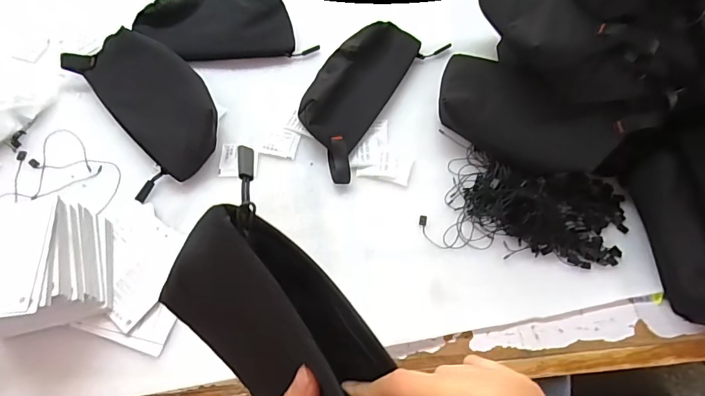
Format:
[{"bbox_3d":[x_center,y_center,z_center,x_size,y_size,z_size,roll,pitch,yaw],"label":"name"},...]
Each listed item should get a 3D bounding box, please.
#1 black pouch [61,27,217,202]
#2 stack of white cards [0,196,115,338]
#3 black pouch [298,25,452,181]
[{"bbox_3d":[-0.227,-0.113,0.464,0.117,0.061,0.212,-31,69,-14],"label":"black pouch"},{"bbox_3d":[-0.284,0.065,0.363,0.122,0.082,0.111,-11,65,-6],"label":"stack of white cards"},{"bbox_3d":[0.018,-0.130,0.486,0.104,0.041,0.230,34,69,14],"label":"black pouch"}]

